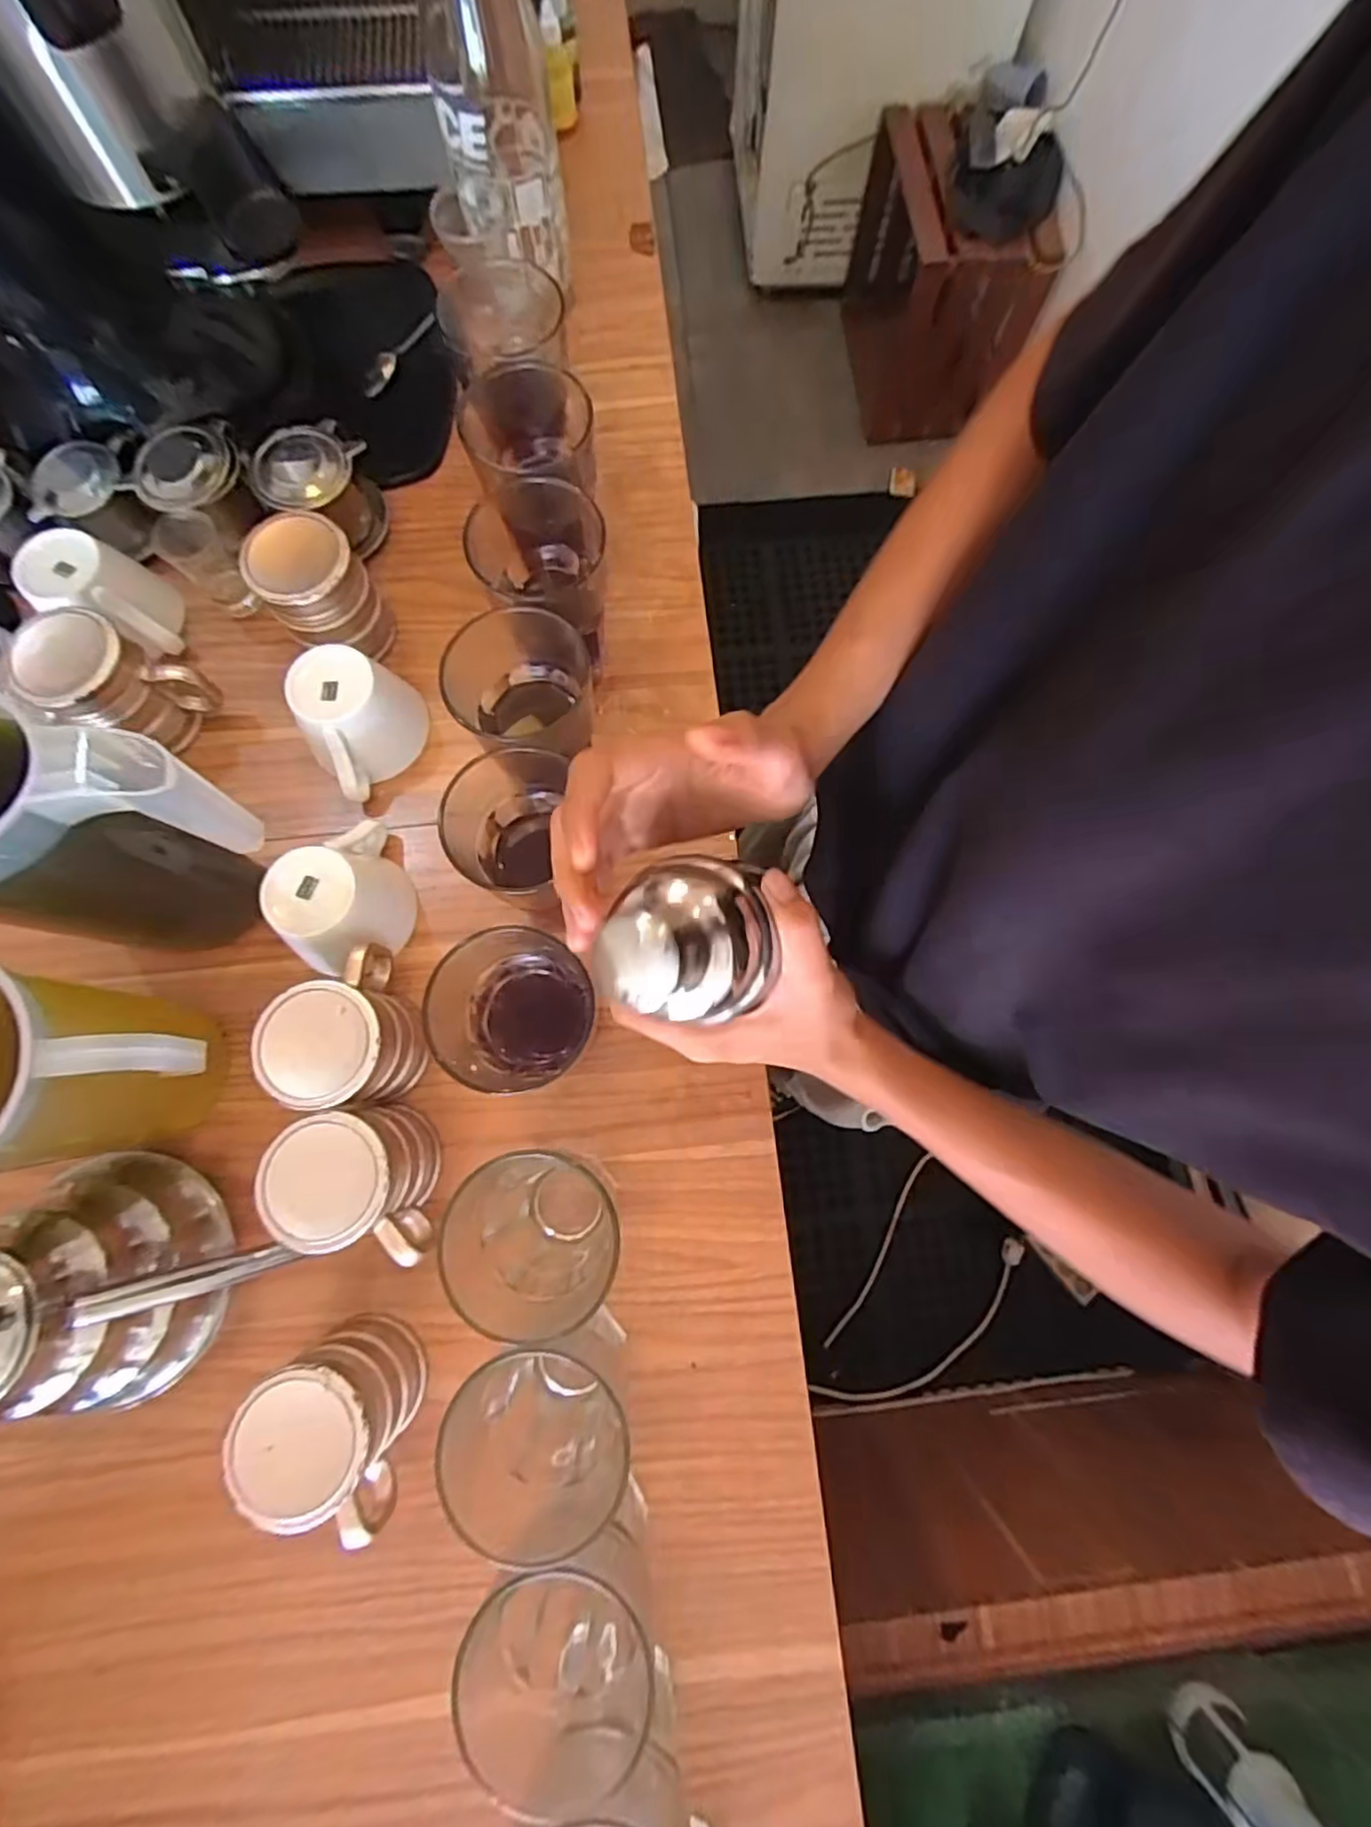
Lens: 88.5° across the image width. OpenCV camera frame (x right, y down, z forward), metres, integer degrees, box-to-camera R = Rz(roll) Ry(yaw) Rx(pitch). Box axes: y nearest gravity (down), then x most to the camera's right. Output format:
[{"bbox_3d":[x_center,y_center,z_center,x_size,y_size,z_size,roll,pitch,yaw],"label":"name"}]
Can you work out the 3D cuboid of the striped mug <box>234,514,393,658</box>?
[{"bbox_3d":[-0.266,-0.237,0.522,0.078,0.093,0.072,-37,80,-9],"label":"striped mug"}]

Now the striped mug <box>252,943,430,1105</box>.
[{"bbox_3d":[-0.216,0.073,0.451,0.073,0.086,0.097,-11,78,-3],"label":"striped mug"}]

